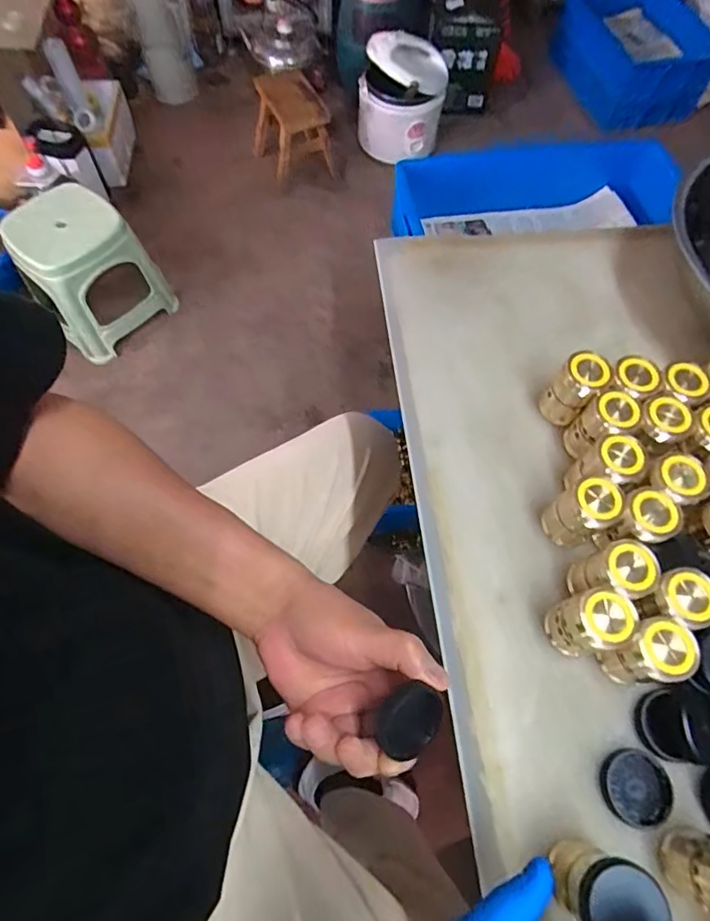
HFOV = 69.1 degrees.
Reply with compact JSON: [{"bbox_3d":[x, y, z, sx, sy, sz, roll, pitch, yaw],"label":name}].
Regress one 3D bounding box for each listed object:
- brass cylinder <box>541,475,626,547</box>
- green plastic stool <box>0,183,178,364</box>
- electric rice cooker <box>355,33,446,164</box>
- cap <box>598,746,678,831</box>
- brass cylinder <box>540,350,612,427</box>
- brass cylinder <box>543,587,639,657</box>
[{"bbox_3d":[0.170,0.041,0.393,0.035,0.072,0.034,1,66,-2],"label":"brass cylinder"},{"bbox_3d":[-0.686,-0.473,1.320,0.279,0.299,0.289,37,70,13],"label":"green plastic stool"},{"bbox_3d":[0.140,-1.103,1.574,0.253,0.313,0.243,8,66,1],"label":"electric rice cooker"},{"bbox_3d":[0.186,0.216,0.341,0.044,0.010,0.042,-13,67,-8],"label":"cap"},{"bbox_3d":[0.186,-0.060,0.438,0.035,0.065,0.032,1,66,-2],"label":"brass cylinder"},{"bbox_3d":[0.160,0.113,0.358,0.036,0.076,0.038,1,66,-2],"label":"brass cylinder"}]

